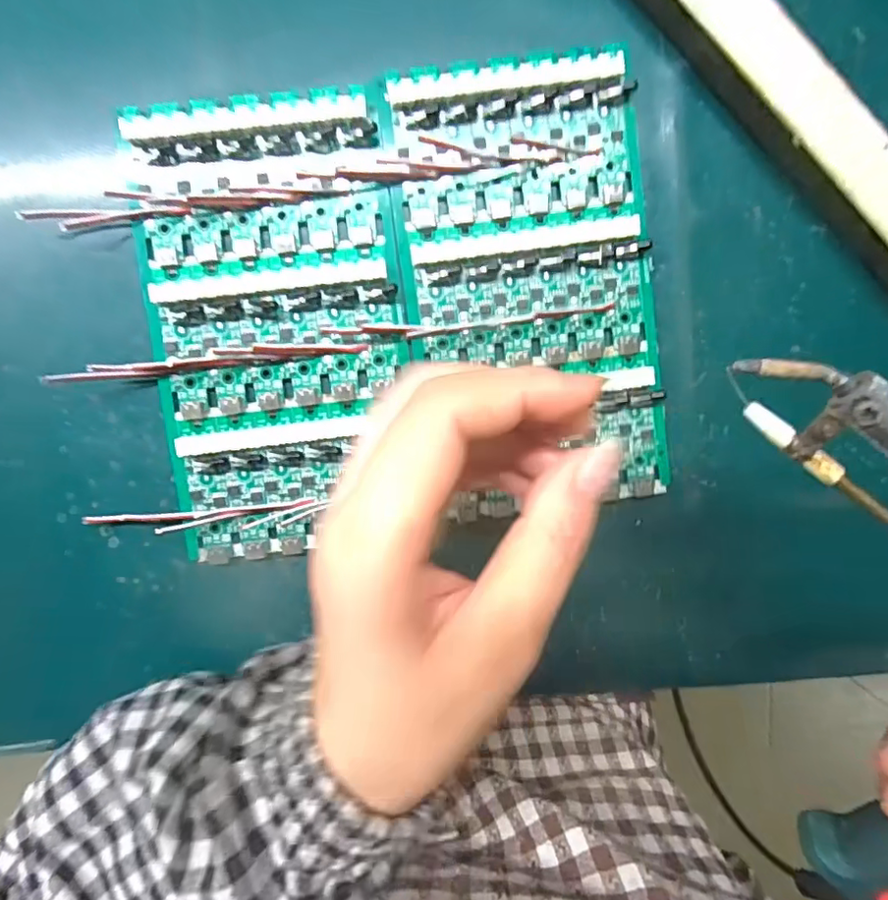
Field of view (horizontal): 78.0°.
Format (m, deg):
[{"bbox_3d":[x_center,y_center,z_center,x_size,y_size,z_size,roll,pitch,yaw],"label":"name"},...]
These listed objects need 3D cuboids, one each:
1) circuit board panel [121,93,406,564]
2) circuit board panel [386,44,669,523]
[{"bbox_3d":[-0.070,-0.047,0.229,0.098,0.008,0.182,-5,97,-2],"label":"circuit board panel"},{"bbox_3d":[0.038,-0.067,0.234,0.102,0.009,0.180,-8,97,-2],"label":"circuit board panel"}]

